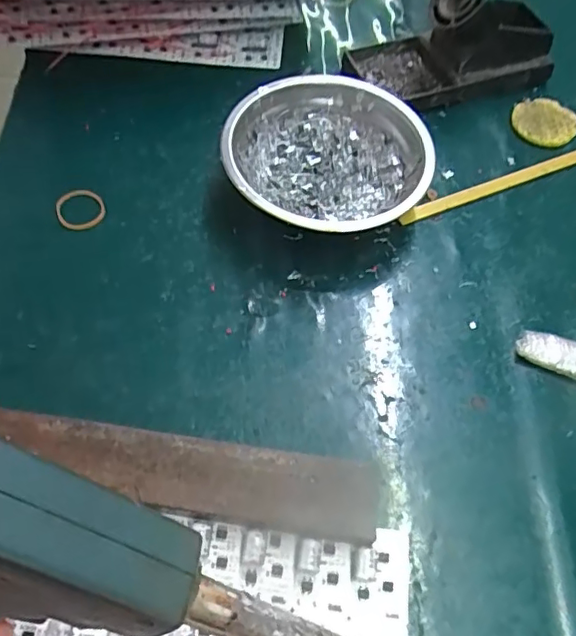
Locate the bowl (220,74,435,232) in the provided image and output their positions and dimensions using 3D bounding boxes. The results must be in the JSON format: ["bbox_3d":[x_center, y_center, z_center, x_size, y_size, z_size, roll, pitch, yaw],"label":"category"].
[{"bbox_3d":[0.025,-0.097,0.356,0.124,0.041,0.125,1,60,-2],"label":"bowl"}]

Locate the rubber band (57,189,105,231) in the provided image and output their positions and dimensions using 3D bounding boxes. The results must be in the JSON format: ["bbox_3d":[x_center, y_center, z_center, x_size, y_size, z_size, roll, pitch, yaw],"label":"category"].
[{"bbox_3d":[-0.132,-0.069,0.358,0.029,0.004,0.031,-1,66,3],"label":"rubber band"}]

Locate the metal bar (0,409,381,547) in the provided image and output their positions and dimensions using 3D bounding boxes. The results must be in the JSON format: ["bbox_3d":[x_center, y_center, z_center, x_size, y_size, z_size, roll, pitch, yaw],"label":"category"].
[{"bbox_3d":[-0.052,0.076,0.267,0.189,0.018,0.036,7,60,1],"label":"metal bar"}]

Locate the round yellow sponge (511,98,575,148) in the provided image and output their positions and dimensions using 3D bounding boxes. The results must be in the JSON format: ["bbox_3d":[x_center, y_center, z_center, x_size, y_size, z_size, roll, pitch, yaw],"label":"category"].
[{"bbox_3d":[0.187,-0.143,0.410,0.045,0.004,0.045,1,60,-2],"label":"round yellow sponge"}]

